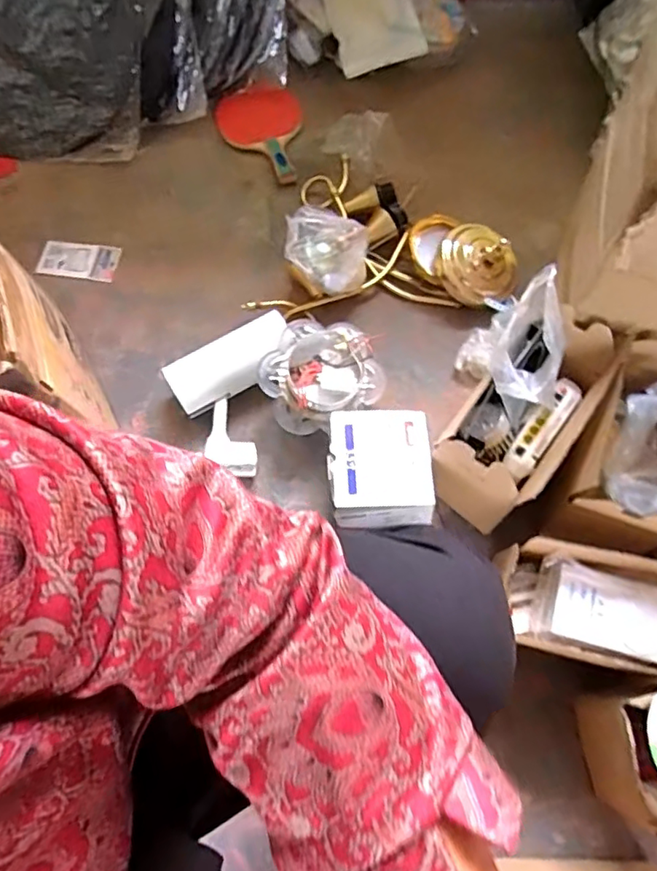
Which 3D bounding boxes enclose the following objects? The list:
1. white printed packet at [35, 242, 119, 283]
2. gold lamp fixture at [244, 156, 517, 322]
[{"bbox_3d":[-0.406,-0.281,0.910,0.123,0.008,0.059,6,74,-3],"label":"white printed packet"},{"bbox_3d":[0.099,-0.298,0.834,0.351,0.127,0.302,15,70,10],"label":"gold lamp fixture"}]

